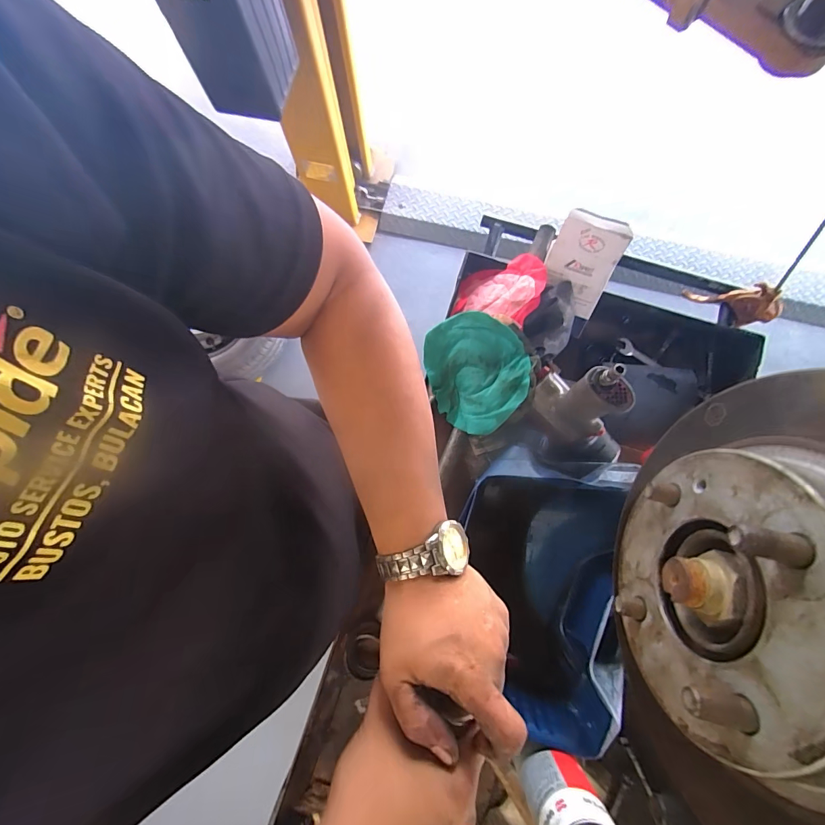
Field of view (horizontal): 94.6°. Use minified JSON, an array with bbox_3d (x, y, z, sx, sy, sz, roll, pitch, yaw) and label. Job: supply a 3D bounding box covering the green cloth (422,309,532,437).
[{"bbox_3d":[0.089,-0.056,0.532,0.133,0.027,0.162,-20,77,22],"label":"green cloth"}]

